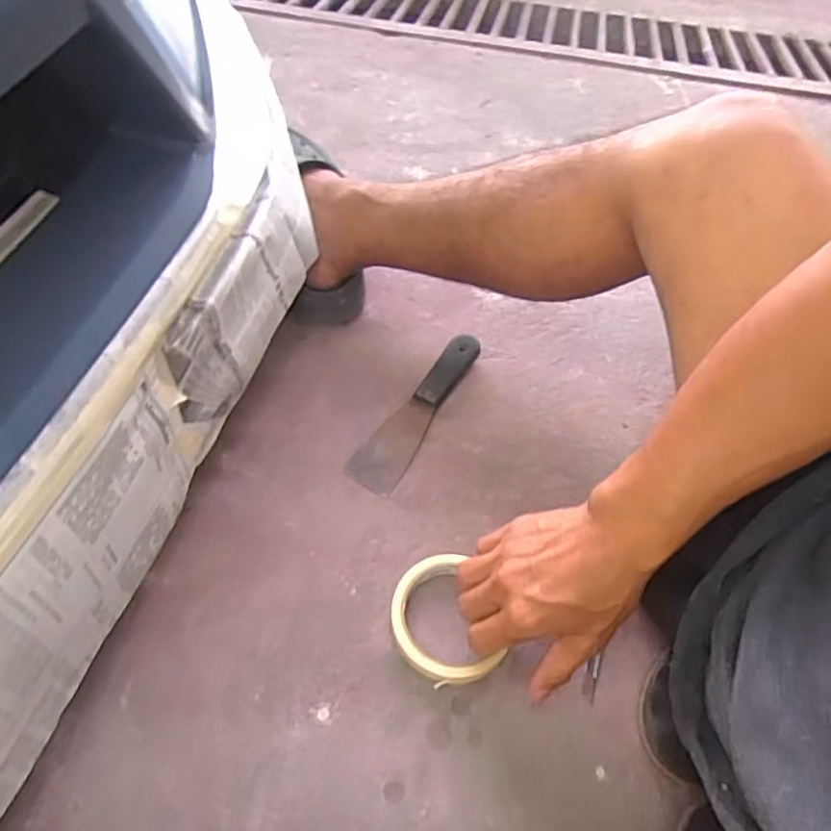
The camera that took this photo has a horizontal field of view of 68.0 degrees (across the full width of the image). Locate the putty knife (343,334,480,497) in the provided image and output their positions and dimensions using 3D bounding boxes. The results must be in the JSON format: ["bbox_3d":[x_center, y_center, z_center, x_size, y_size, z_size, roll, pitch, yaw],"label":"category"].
[{"bbox_3d":[0.005,-0.010,0.601,0.046,0.025,0.194,28,55,16],"label":"putty knife"}]

